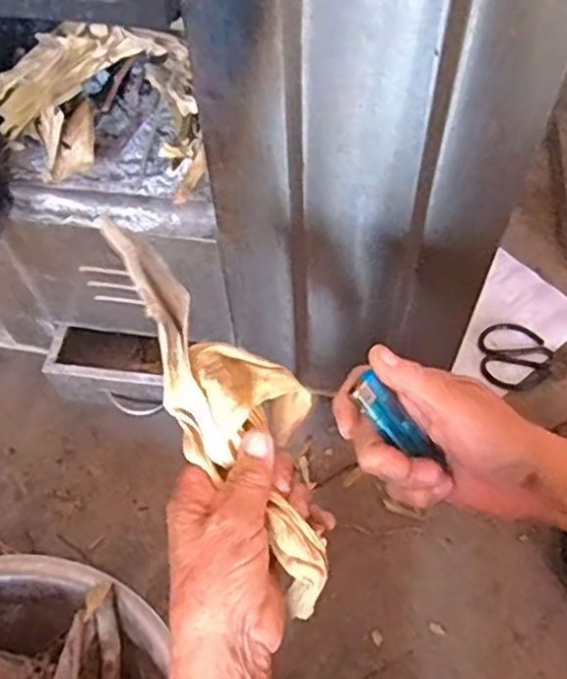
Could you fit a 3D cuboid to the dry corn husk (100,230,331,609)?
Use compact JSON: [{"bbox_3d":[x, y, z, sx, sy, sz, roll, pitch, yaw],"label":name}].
[{"bbox_3d":[-0.022,0.033,0.360,0.066,0.057,0.213,-31,102,-15],"label":"dry corn husk"}]

